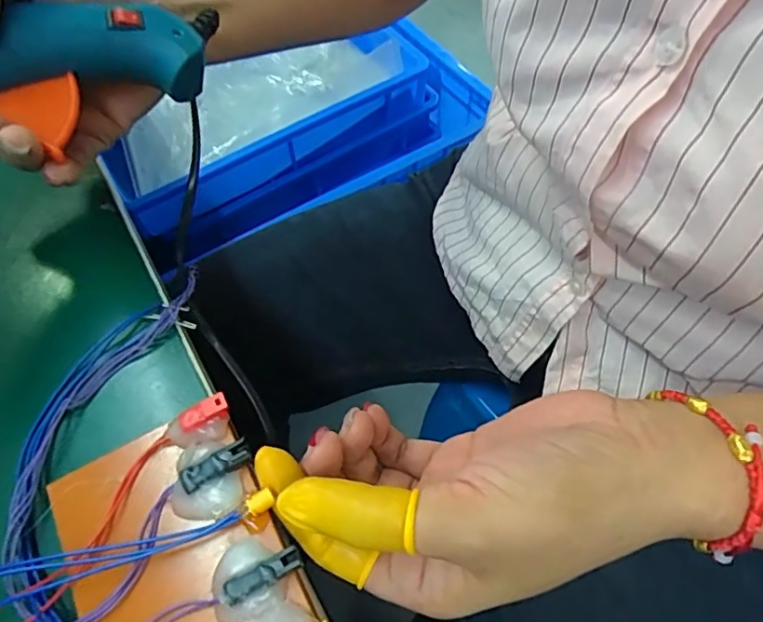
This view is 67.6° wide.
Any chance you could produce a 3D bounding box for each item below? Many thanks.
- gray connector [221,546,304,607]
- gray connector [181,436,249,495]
[{"bbox_3d":[-0.040,0.089,0.192,0.027,0.004,0.008,-25,59,-10],"label":"gray connector"},{"bbox_3d":[-0.062,0.058,0.213,0.026,0.004,0.009,-27,60,-12],"label":"gray connector"}]

